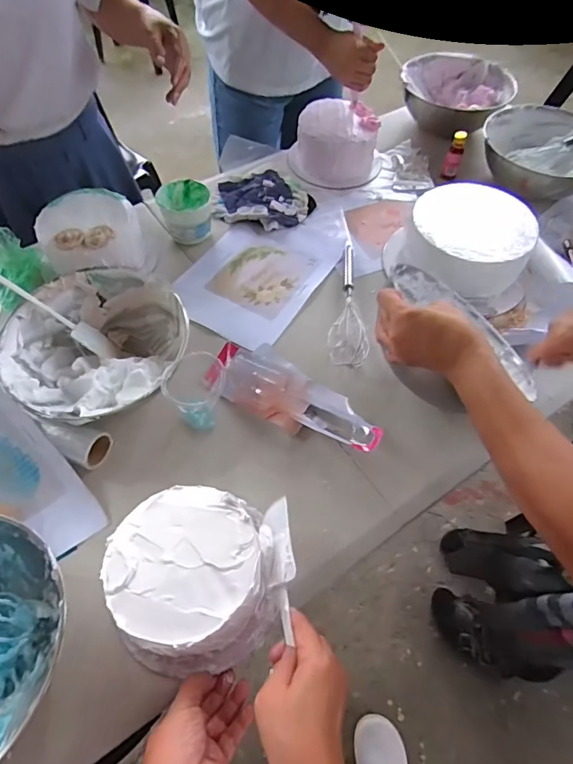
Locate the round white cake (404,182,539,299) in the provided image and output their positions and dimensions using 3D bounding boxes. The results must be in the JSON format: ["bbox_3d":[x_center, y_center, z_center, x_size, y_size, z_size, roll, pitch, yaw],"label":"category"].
[{"bbox_3d":[0.319,-0.253,0.805,0.198,0.087,0.206,0,58,0],"label":"round white cake"}]

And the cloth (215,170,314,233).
[{"bbox_3d":[-0.041,-0.366,0.910,0.184,0.021,0.170,18,59,11],"label":"cloth"}]

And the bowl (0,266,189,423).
[{"bbox_3d":[-0.259,-0.049,0.656,0.228,0.098,0.213,0,58,0],"label":"bowl"}]

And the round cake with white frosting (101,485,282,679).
[{"bbox_3d":[-0.104,0.209,0.492,0.165,0.097,0.169,-7,58,-5],"label":"round cake with white frosting"}]

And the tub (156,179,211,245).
[{"bbox_3d":[-0.179,-0.299,0.828,0.090,0.075,0.097,-7,58,-5],"label":"tub"}]

